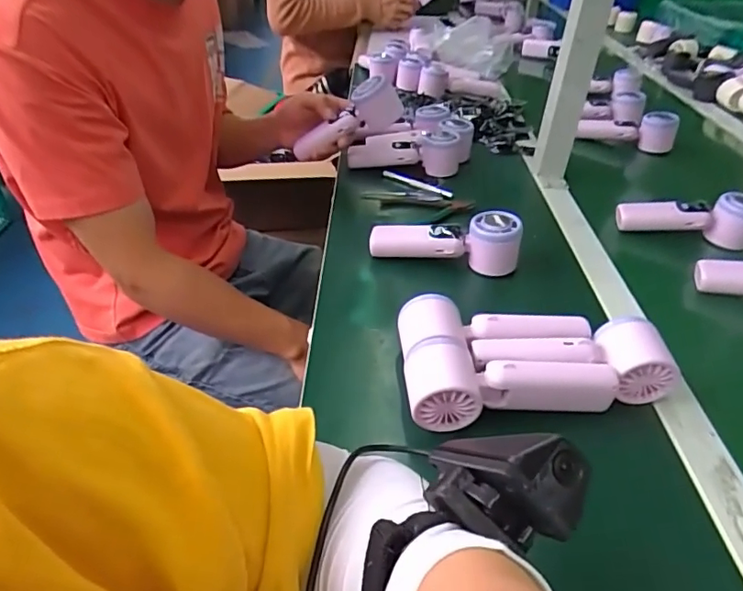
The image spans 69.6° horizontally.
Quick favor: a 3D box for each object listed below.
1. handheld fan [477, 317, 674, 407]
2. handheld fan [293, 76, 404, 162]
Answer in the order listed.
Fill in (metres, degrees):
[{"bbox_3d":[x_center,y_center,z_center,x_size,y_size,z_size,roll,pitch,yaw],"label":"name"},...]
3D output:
[{"bbox_3d":[0.174,0.059,0.454,0.173,0.049,0.058,-3,37,-6],"label":"handheld fan"},{"bbox_3d":[-0.035,-0.247,0.773,0.176,0.073,0.071,-25,30,23],"label":"handheld fan"}]

